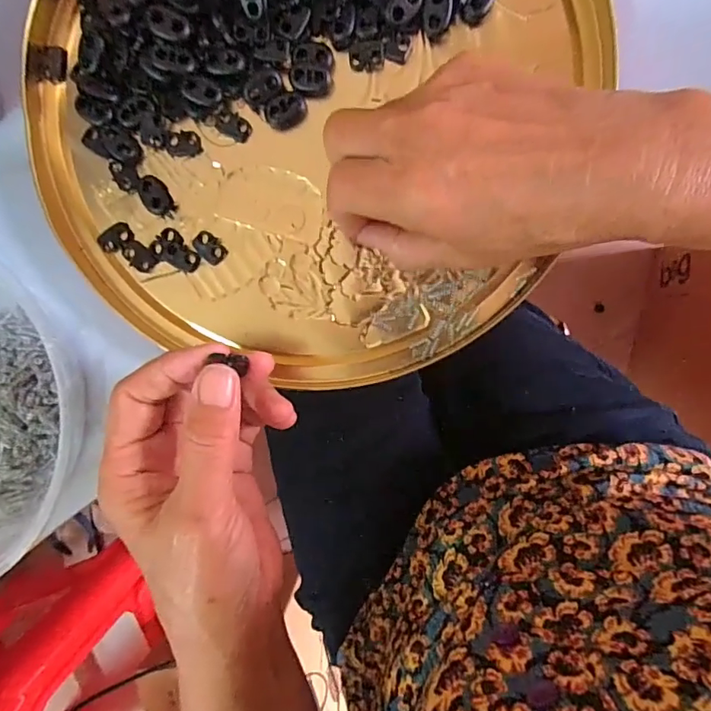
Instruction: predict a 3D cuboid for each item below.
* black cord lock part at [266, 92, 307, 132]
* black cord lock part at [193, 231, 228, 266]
[{"bbox_3d":[-0.036,-0.129,0.264,0.023,0.007,0.016,-16,93,5],"label":"black cord lock part"},{"bbox_3d":[-0.080,-0.059,0.274,0.019,0.004,0.013,40,96,0],"label":"black cord lock part"}]

